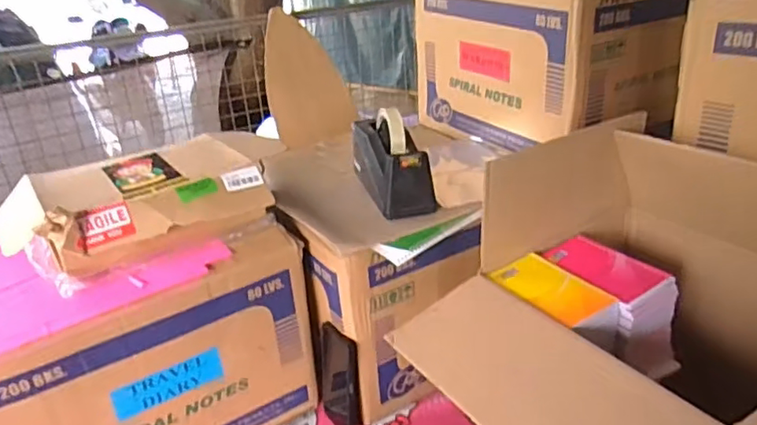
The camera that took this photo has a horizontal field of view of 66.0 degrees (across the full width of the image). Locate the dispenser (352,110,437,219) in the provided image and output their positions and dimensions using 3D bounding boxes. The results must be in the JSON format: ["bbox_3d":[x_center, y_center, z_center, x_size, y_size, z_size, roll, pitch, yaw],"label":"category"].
[{"bbox_3d":[0.013,-0.082,0.863,0.075,0.112,0.190,-11,26,-15],"label":"dispenser"}]

